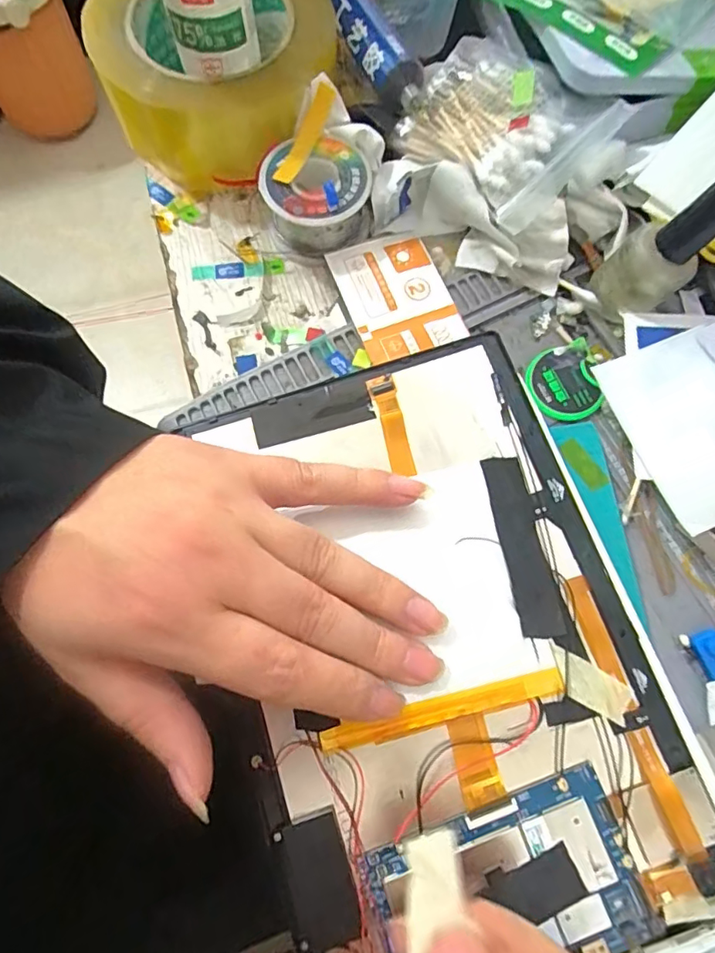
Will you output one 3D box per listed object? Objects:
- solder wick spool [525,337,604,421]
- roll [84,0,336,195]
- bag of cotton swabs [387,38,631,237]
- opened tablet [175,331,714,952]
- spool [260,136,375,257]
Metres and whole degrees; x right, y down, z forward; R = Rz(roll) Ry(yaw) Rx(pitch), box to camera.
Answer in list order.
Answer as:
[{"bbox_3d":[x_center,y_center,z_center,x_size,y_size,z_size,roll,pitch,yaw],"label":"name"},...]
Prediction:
[{"bbox_3d":[0.099,-0.045,0.251,0.034,0.004,0.037,0,74,-1],"label":"solder wick spool"},{"bbox_3d":[-0.074,-0.221,0.281,0.118,0.046,0.118,0,74,-1],"label":"roll"},{"bbox_3d":[0.069,-0.173,0.266,0.072,0.041,0.099,-41,79,-11],"label":"bag of cotton swabs"},{"bbox_3d":[0.029,0.062,0.208,0.152,0.010,0.232,-17,75,-6],"label":"opened tablet"},{"bbox_3d":[-0.020,-0.141,0.266,0.053,0.034,0.048,0,74,-1],"label":"spool"}]

